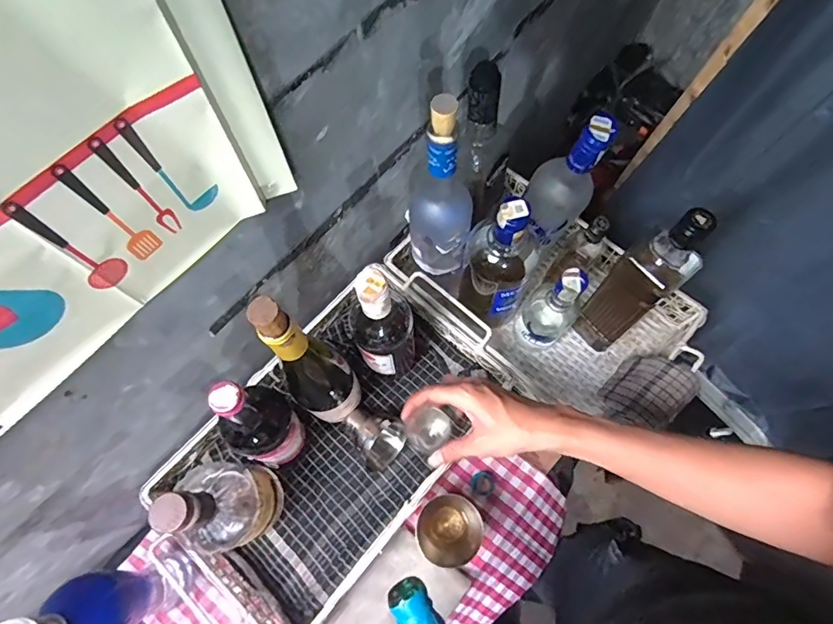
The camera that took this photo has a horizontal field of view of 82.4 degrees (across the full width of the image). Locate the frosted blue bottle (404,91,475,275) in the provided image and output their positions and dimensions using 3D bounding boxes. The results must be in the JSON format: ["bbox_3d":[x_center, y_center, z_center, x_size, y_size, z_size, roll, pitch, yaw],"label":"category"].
[{"bbox_3d":[0.029,-0.136,0.531,0.076,0.260,0.086,1,70,1],"label":"frosted blue bottle"}]

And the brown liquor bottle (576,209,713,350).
[{"bbox_3d":[0.274,-0.035,0.584,0.072,0.290,0.084,39,75,13],"label":"brown liquor bottle"}]

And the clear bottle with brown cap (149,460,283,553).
[{"bbox_3d":[-0.207,0.210,0.520,0.075,0.230,0.082,-5,70,-2],"label":"clear bottle with brown cap"}]

